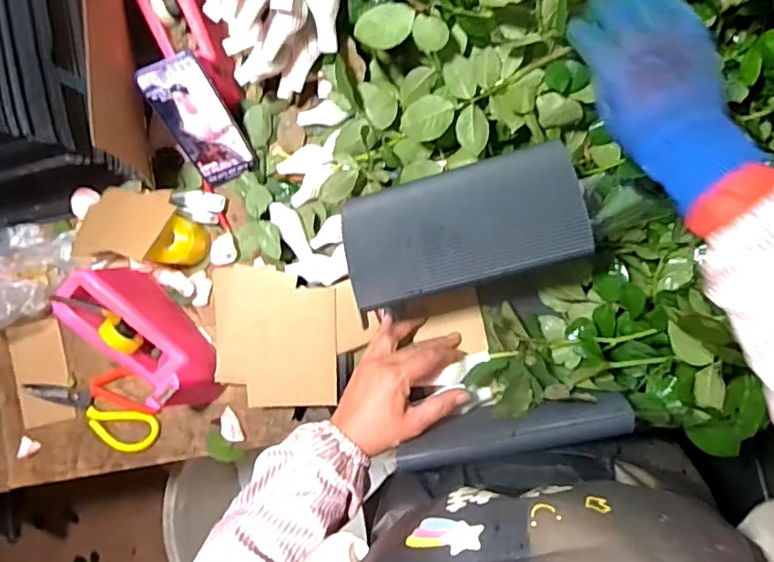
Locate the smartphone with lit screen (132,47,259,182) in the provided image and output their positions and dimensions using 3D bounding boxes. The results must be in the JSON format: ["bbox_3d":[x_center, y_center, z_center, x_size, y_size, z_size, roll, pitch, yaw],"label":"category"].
[{"bbox_3d":[-0.225,-0.192,0.670,0.072,0.160,0.013,-17,43,9],"label":"smartphone with lit screen"}]

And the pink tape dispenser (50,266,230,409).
[{"bbox_3d":[-0.293,0.070,0.681,0.201,0.099,0.084,41,95,8],"label":"pink tape dispenser"}]

